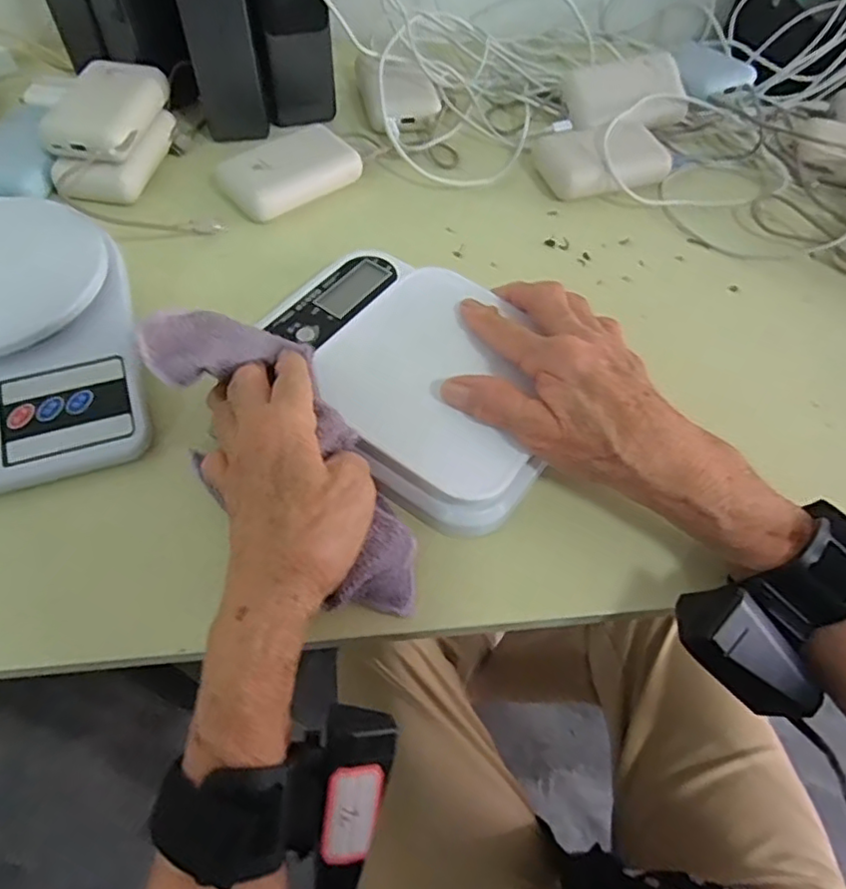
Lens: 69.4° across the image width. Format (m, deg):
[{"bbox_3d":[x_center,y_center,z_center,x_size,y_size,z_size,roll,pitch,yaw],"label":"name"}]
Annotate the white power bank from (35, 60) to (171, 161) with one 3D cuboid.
[{"bbox_3d":[-0.241,-0.256,0.464,0.065,0.019,0.098,11,57,4],"label":"white power bank"}]

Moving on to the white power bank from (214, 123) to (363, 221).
[{"bbox_3d":[-0.099,-0.206,0.466,0.098,0.028,0.058,-32,64,-21],"label":"white power bank"}]

